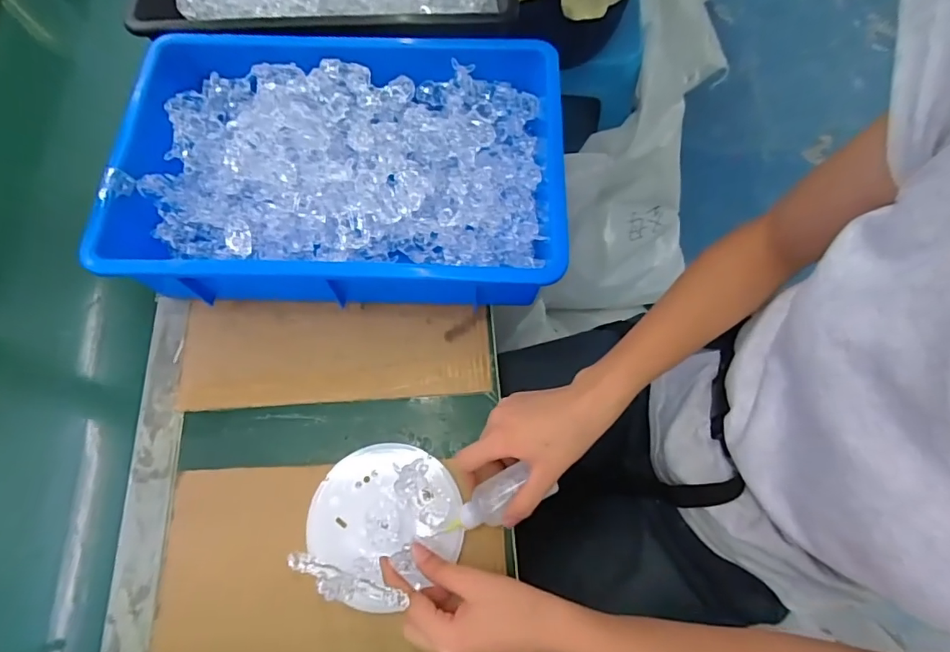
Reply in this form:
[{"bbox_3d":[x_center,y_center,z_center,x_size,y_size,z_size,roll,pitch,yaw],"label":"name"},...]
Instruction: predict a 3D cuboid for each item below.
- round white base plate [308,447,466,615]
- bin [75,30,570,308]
[{"bbox_3d":[-0.075,0.158,0.411,0.118,0.013,0.121,-2,61,3],"label":"round white base plate"},{"bbox_3d":[-0.122,-0.152,0.493,0.418,0.093,0.271,1,69,1],"label":"bin"}]

